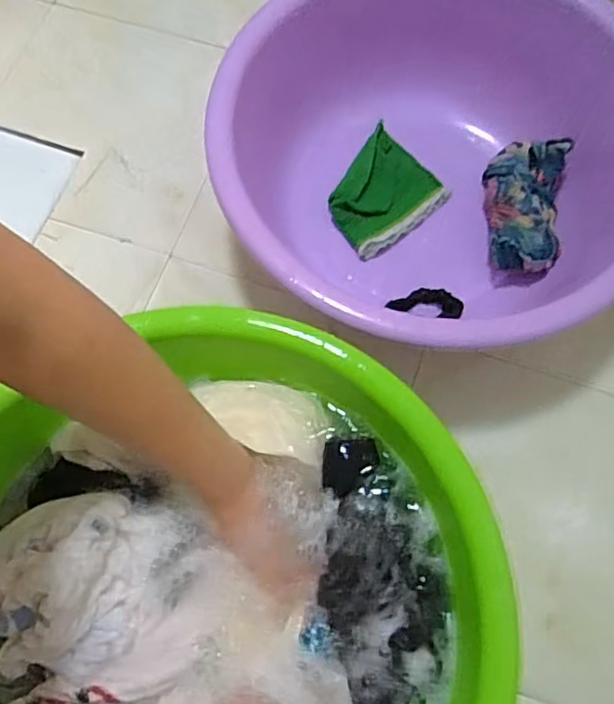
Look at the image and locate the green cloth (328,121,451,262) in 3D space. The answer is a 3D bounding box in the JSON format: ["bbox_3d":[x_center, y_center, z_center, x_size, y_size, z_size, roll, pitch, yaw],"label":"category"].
[{"bbox_3d":[0.079,-0.183,0.698,0.134,0.022,0.119,-41,76,-13],"label":"green cloth"}]

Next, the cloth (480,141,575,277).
[{"bbox_3d":[0.231,-0.161,0.654,0.078,0.055,0.150,6,71,1],"label":"cloth"}]

